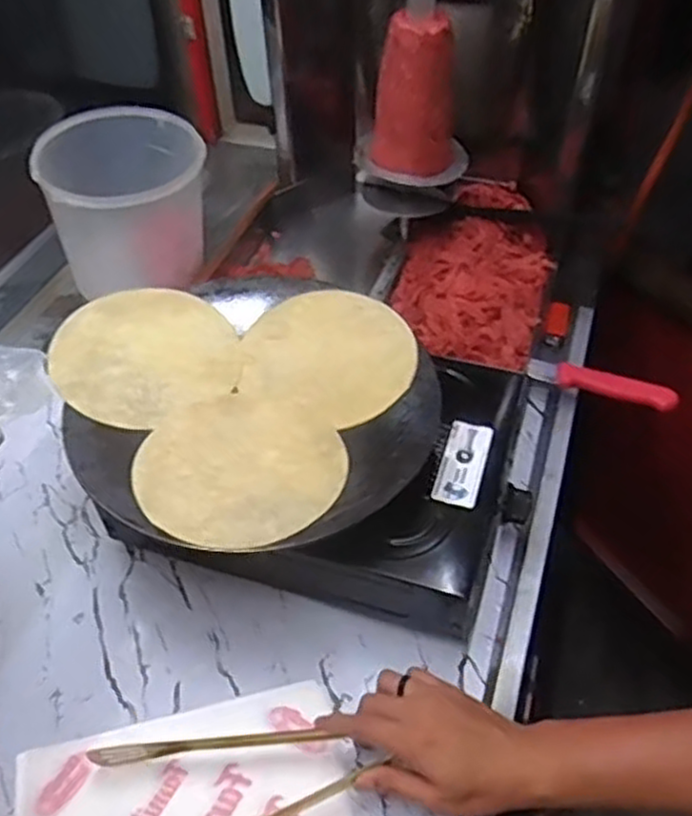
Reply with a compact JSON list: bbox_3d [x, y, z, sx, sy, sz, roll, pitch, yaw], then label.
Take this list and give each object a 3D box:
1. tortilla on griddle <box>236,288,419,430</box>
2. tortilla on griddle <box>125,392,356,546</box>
[{"bbox_3d":[-0.013,-0.058,0.746,0.171,0.008,0.156,-4,55,5],"label":"tortilla on griddle"},{"bbox_3d":[-0.091,0.050,0.651,0.174,0.011,0.175,0,45,0],"label":"tortilla on griddle"}]

